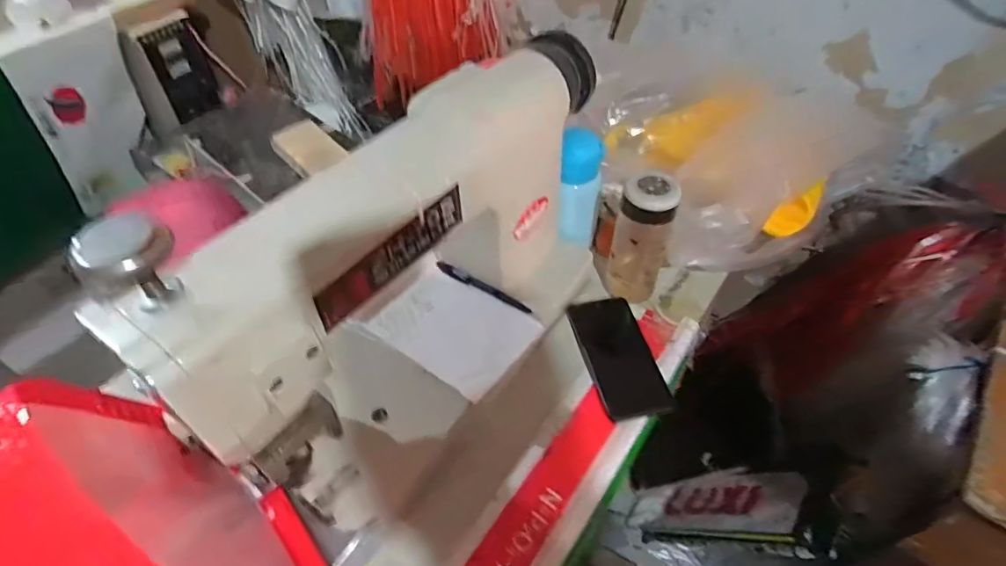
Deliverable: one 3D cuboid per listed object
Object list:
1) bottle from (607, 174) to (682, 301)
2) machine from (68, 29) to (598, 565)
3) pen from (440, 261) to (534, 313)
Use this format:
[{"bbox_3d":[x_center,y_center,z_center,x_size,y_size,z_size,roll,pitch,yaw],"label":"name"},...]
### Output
[{"bbox_3d":[0.172,-0.053,0.684,0.070,0.167,0.056,18,52,13],"label":"bottle"},{"bbox_3d":[-0.055,-0.006,0.556,0.210,0.280,0.513,29,55,21],"label":"machine"},{"bbox_3d":[-0.026,0.006,0.672,0.133,0.013,0.013,26,54,19],"label":"pen"}]

